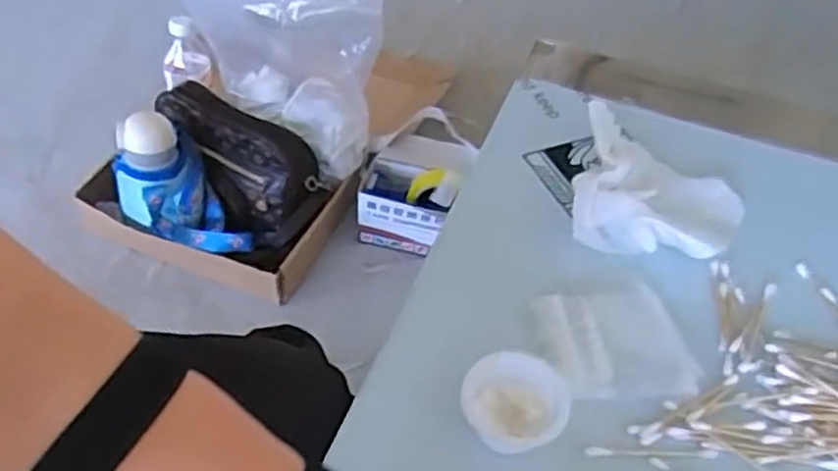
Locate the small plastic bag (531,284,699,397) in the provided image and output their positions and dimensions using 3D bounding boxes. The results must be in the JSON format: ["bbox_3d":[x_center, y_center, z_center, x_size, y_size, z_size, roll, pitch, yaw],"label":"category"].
[{"bbox_3d":[0.115,0.063,0.436,0.081,0.005,0.074,-7,49,-10],"label":"small plastic bag"}]

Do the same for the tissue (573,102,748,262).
[{"bbox_3d":[0.168,-0.033,0.520,0.114,0.034,0.123,15,49,10],"label":"tissue"}]

